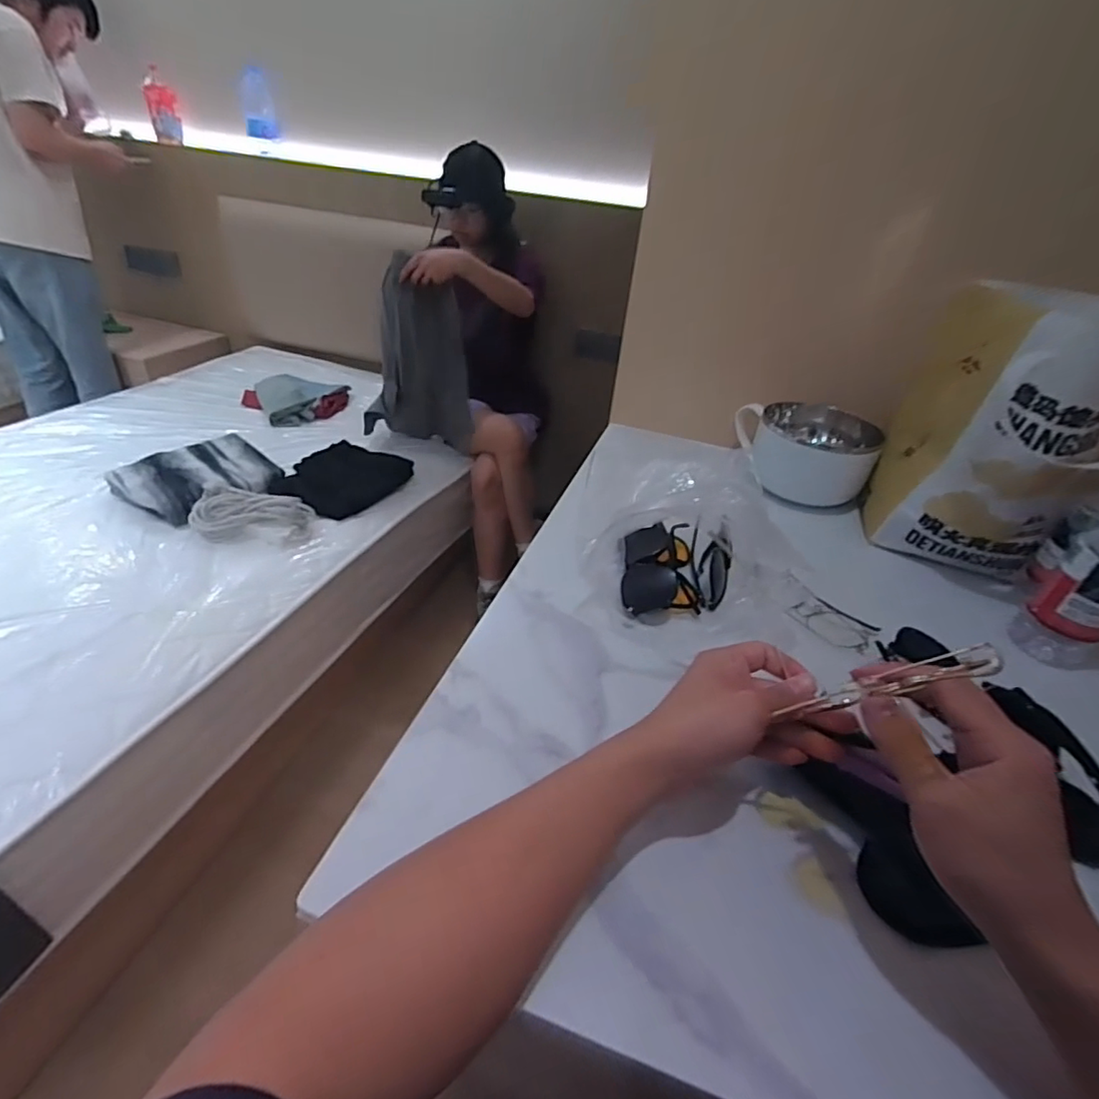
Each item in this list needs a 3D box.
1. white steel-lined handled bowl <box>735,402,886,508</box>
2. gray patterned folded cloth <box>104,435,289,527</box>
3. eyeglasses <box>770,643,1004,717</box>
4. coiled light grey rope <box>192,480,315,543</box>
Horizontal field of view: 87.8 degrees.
[{"bbox_3d":[0.350,-0.142,0.794,0.155,0.103,0.144,4,37,-3],"label":"white steel-lined handled bowl"},{"bbox_3d":[-0.796,-0.161,1.310,0.239,0.069,0.301,27,40,26],"label":"gray patterned folded cloth"},{"bbox_3d":[0.177,0.075,0.312,0.033,0.140,0.014,-5,68,-14],"label":"eyeglasses"},{"bbox_3d":[-0.632,-0.072,1.207,0.221,0.071,0.118,9,37,4],"label":"coiled light grey rope"}]

